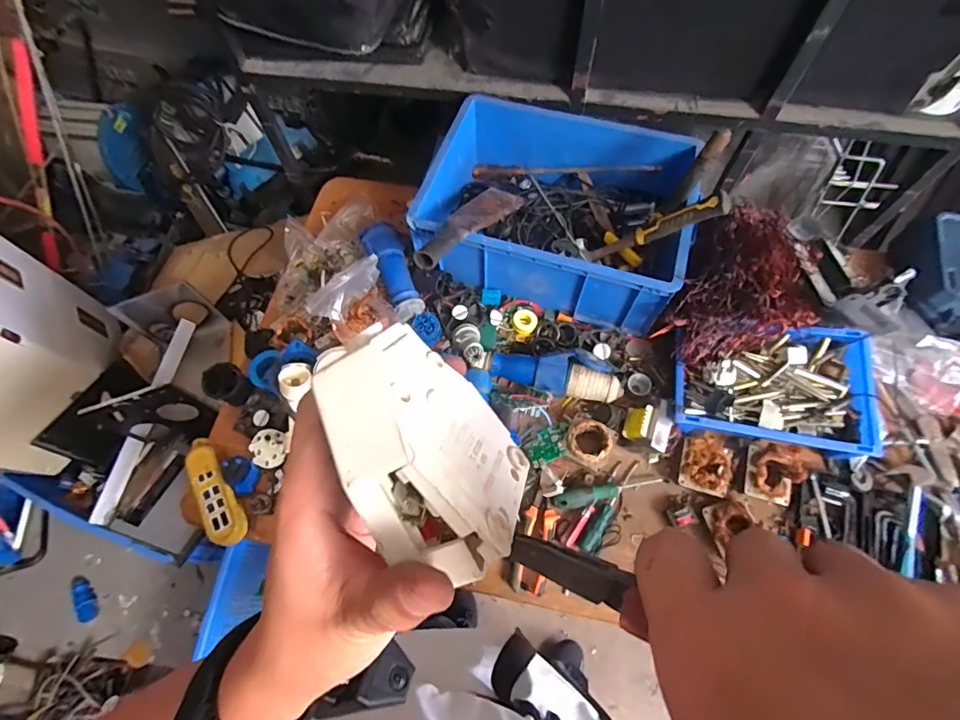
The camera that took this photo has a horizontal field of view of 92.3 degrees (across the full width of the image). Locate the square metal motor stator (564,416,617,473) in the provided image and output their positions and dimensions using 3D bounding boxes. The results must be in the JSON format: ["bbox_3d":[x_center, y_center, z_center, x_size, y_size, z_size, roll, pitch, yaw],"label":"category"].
[{"bbox_3d":[0.189,0.145,0.801,0.083,0.044,0.079,28,69,13],"label":"square metal motor stator"}]

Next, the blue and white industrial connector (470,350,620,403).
[{"bbox_3d":[0.123,0.022,0.828,0.250,0.053,0.083,5,65,3],"label":"blue and white industrial connector"}]

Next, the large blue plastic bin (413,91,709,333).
[{"bbox_3d":[0.154,-0.295,0.917,0.481,0.166,0.418,17,67,9],"label":"large blue plastic bin"}]

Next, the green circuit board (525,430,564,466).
[{"bbox_3d":[0.114,0.150,0.797,0.064,0.015,0.052,-24,67,-10],"label":"green circuit board"}]

